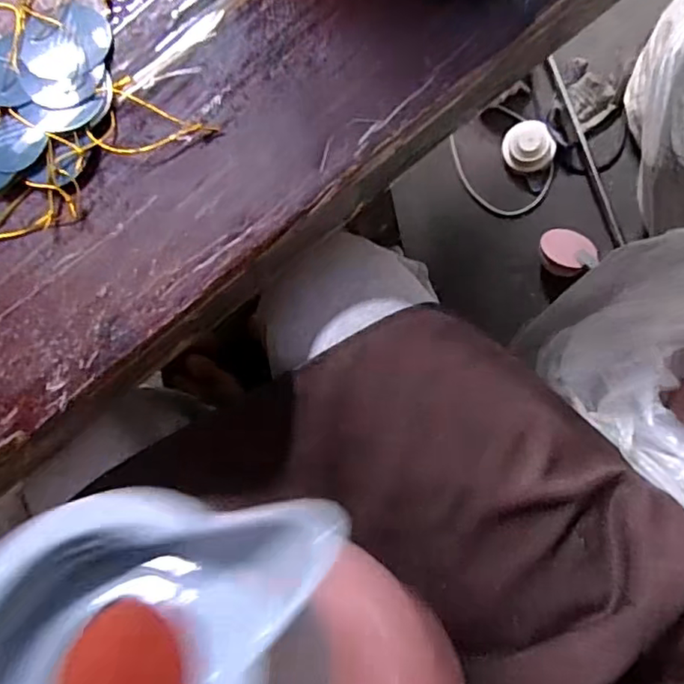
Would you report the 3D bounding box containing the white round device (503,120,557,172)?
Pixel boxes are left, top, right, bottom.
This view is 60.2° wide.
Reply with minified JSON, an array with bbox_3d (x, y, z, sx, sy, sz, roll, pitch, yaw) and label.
[{"bbox_3d":[0.304,-0.321,0.953,0.086,0.042,0.082,19,90,9],"label":"white round device"}]

